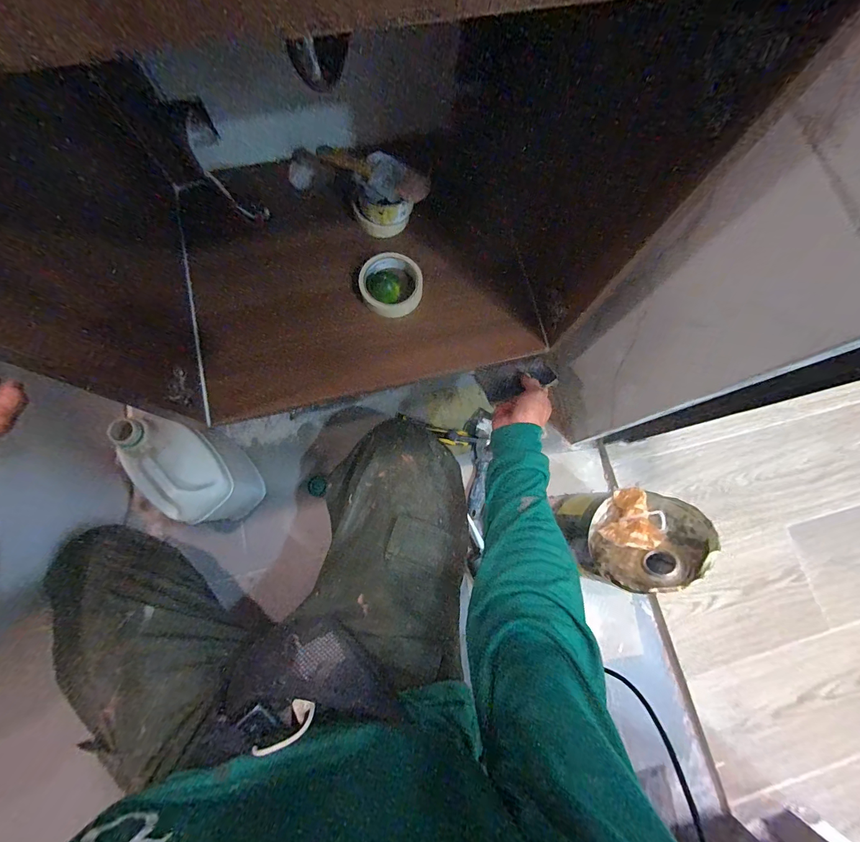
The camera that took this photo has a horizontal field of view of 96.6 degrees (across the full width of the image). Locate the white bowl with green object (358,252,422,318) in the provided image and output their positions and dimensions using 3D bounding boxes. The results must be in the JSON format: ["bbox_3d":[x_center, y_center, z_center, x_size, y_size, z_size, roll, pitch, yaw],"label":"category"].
[{"bbox_3d":[-0.061,-0.207,0.581,0.094,0.043,0.092,1,78,-3],"label":"white bowl with green object"}]

